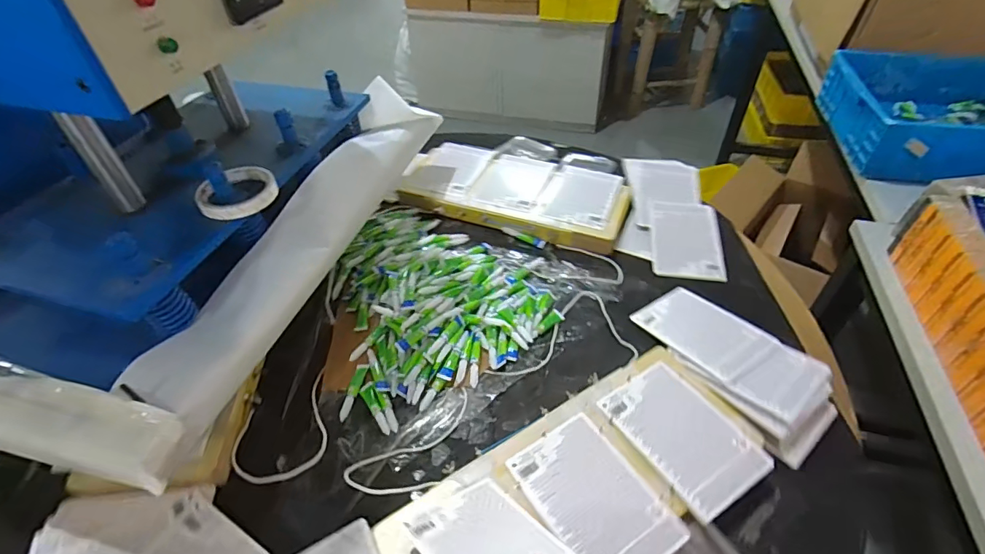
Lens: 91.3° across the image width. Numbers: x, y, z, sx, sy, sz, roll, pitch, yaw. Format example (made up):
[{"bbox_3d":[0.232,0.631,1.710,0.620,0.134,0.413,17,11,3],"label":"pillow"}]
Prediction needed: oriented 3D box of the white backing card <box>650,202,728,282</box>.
[{"bbox_3d":[0.339,-0.067,0.845,0.117,0.009,0.159,4,61,5],"label":"white backing card"}]

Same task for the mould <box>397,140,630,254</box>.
[{"bbox_3d":[0.045,-0.166,0.933,0.417,0.042,0.201,15,48,17],"label":"mould"}]

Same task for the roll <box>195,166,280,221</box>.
[{"bbox_3d":[-0.313,-0.104,0.594,0.091,0.022,0.091,-2,45,2],"label":"roll"}]

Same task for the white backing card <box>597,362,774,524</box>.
[{"bbox_3d":[0.226,0.182,0.569,0.124,0.008,0.167,-26,49,-22],"label":"white backing card"}]

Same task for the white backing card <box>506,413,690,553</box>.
[{"bbox_3d":[0.108,0.236,0.518,0.112,0.004,0.166,-26,49,-22],"label":"white backing card"}]

